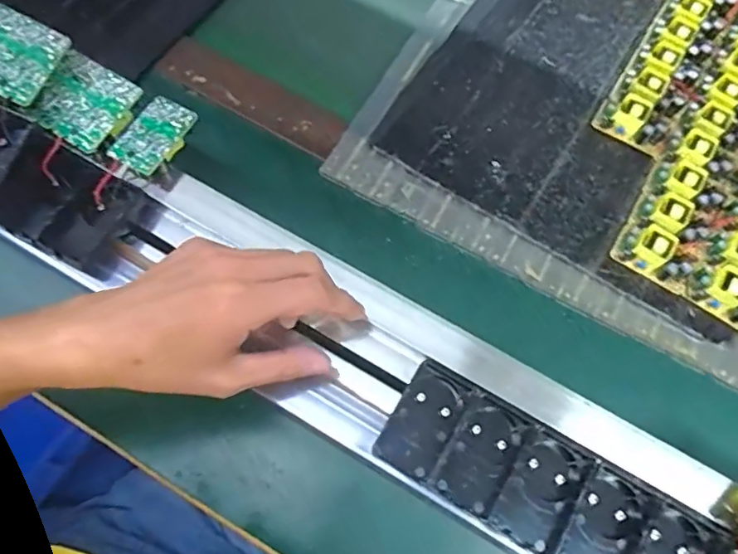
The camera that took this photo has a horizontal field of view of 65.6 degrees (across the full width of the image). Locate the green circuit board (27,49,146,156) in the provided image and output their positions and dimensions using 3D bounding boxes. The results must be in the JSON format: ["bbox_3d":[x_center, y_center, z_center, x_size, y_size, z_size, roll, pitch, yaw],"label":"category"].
[{"bbox_3d":[-0.216,-0.132,0.435,0.067,0.010,0.063,32,82,5],"label":"green circuit board"}]

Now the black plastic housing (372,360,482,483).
[{"bbox_3d":[0.037,0.096,0.382,0.042,0.014,0.072,34,71,11],"label":"black plastic housing"}]

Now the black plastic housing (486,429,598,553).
[{"bbox_3d":[0.112,0.138,0.370,0.046,0.020,0.069,34,71,11],"label":"black plastic housing"}]

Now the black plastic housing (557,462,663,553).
[{"bbox_3d":[0.148,0.158,0.358,0.042,0.018,0.069,35,71,11],"label":"black plastic housing"}]

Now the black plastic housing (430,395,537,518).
[{"bbox_3d":[0.074,0.116,0.374,0.043,0.017,0.068,34,71,11],"label":"black plastic housing"}]

